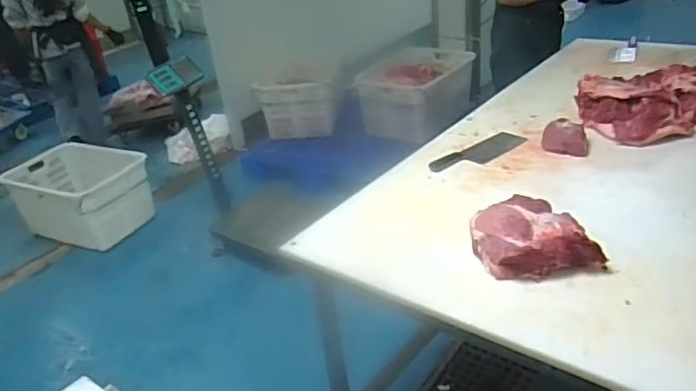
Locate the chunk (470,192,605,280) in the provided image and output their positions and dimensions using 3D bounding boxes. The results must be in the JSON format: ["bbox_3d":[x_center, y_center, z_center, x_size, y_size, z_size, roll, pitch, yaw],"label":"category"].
[{"bbox_3d":[0.395,0.083,1.262,0.244,0.088,0.202,-7,30,0],"label":"chunk"}]

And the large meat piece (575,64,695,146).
[{"bbox_3d":[0.930,-0.277,1.687,0.436,0.129,0.245,-10,30,-6],"label":"large meat piece"}]

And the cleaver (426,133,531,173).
[{"bbox_3d":[0.382,-0.124,1.710,0.312,0.021,0.099,-21,32,-23],"label":"cleaver"}]

